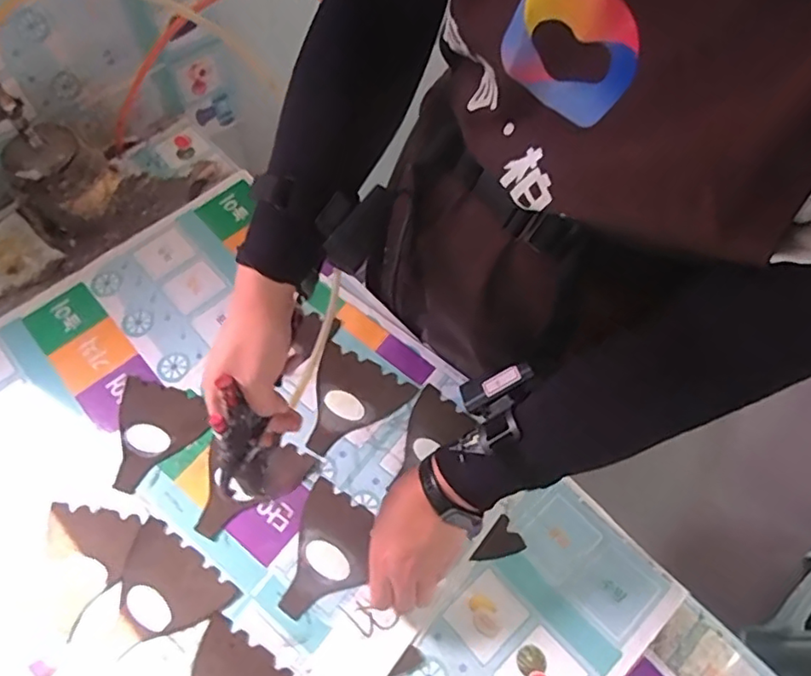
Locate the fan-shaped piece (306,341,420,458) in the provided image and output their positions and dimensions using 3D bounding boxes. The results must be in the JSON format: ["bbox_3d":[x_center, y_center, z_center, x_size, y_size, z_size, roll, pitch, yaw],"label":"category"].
[{"bbox_3d":[-0.066,0.078,0.674,0.114,0.007,0.121,25,66,13],"label":"fan-shaped piece"}]

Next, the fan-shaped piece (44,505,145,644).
[{"bbox_3d":[-0.334,0.234,0.595,0.096,0.005,0.119,6,63,4],"label":"fan-shaped piece"}]

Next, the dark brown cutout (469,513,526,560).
[{"bbox_3d":[0.094,0.217,0.616,0.055,0.005,0.038,-29,66,-14],"label":"dark brown cutout"}]

